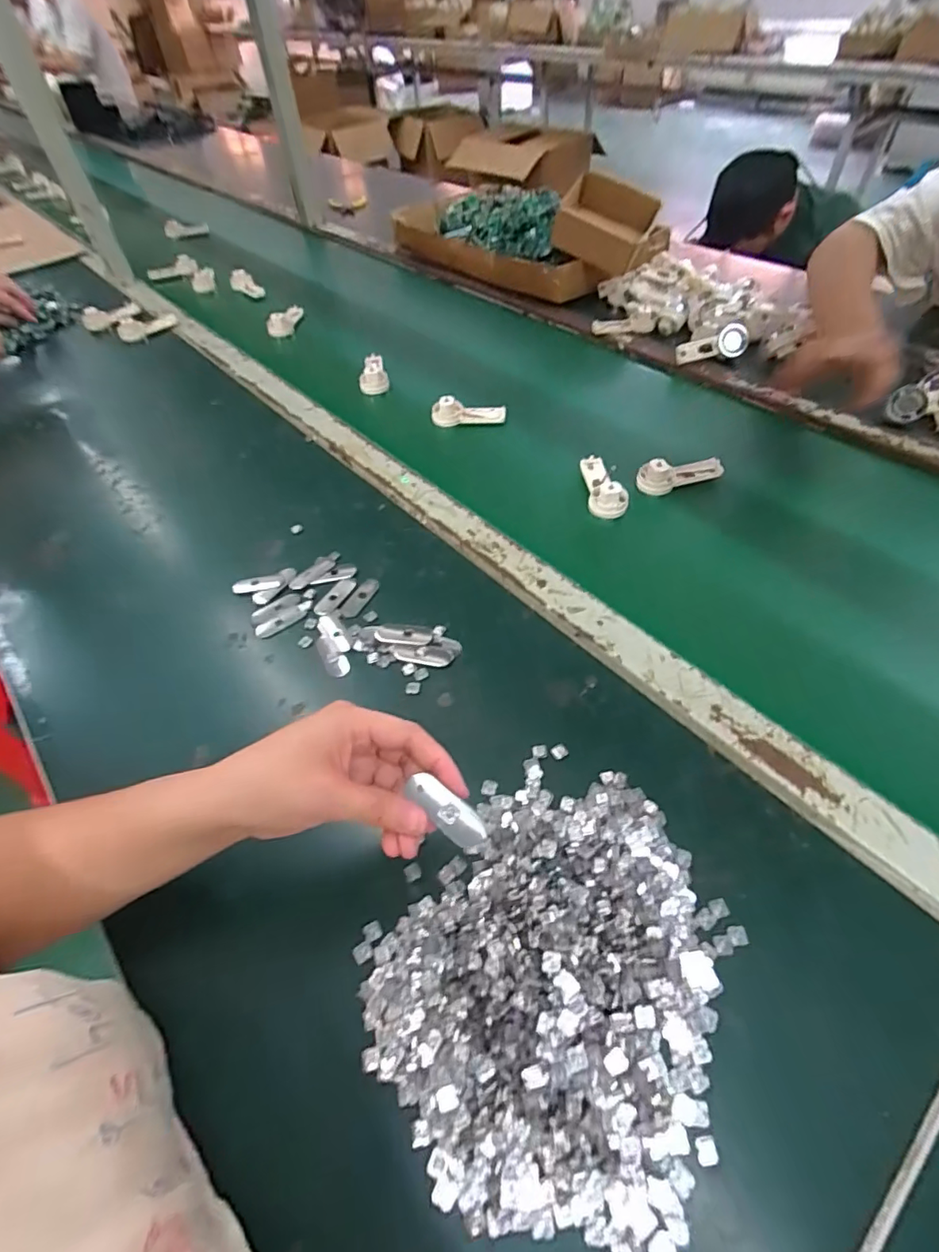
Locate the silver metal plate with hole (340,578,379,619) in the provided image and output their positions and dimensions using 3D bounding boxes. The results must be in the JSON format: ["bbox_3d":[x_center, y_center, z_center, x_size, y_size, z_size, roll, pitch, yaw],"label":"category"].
[{"bbox_3d":[-0.108,-0.027,0.532,0.017,0.005,0.051,24,59,22],"label":"silver metal plate with hole"}]

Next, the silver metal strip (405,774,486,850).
[{"bbox_3d":[-0.012,0.096,0.280,0.048,0.009,0.017,32,62,25],"label":"silver metal strip"}]

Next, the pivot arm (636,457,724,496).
[{"bbox_3d":[0.237,-0.169,0.601,0.094,0.036,0.026,-8,53,0],"label":"pivot arm"}]

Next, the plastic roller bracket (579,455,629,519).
[{"bbox_3d":[0.150,-0.160,0.601,0.040,0.036,0.093,-4,53,3],"label":"plastic roller bracket"}]

